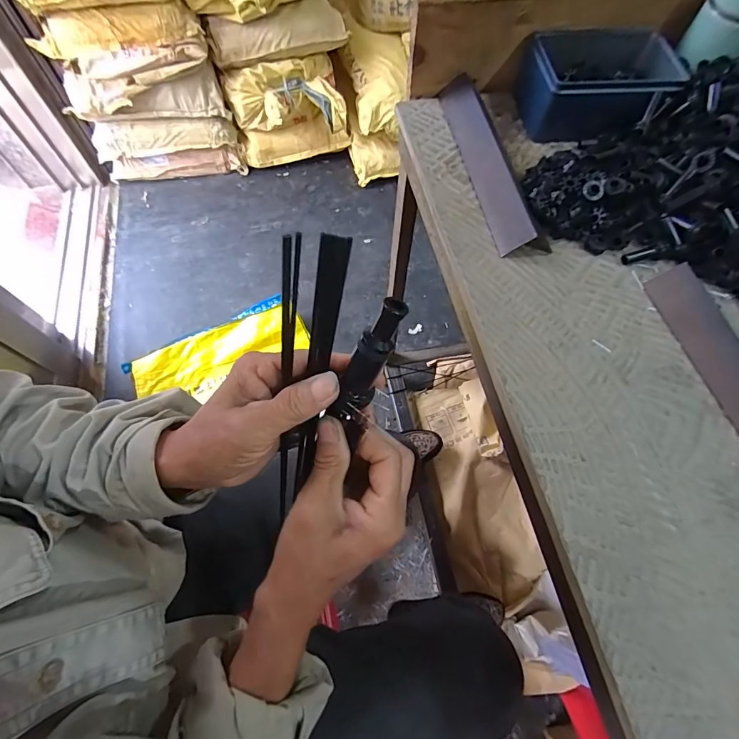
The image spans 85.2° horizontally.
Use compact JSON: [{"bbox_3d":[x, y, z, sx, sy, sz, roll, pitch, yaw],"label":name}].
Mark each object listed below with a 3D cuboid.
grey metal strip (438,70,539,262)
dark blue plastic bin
[{"bbox_3d":[0.115,-0.216,0.411,0.036,0.009,0.237,-28,59,34],"label":"grey metal strip"},{"bbox_3d":[0.246,-0.307,0.434,0.163,0.056,0.117,-4,65,-3],"label":"dark blue plastic bin"}]

